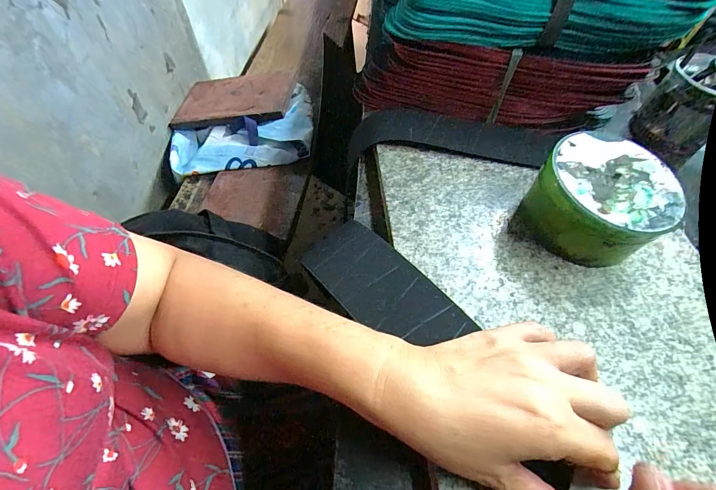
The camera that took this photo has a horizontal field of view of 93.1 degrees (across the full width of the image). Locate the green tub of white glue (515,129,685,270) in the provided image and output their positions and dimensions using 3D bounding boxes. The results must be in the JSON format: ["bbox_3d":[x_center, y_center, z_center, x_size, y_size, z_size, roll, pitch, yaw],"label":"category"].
[{"bbox_3d":[0.203,-0.037,0.289,0.102,0.060,0.096,1,53,-2],"label":"green tub of white glue"}]

